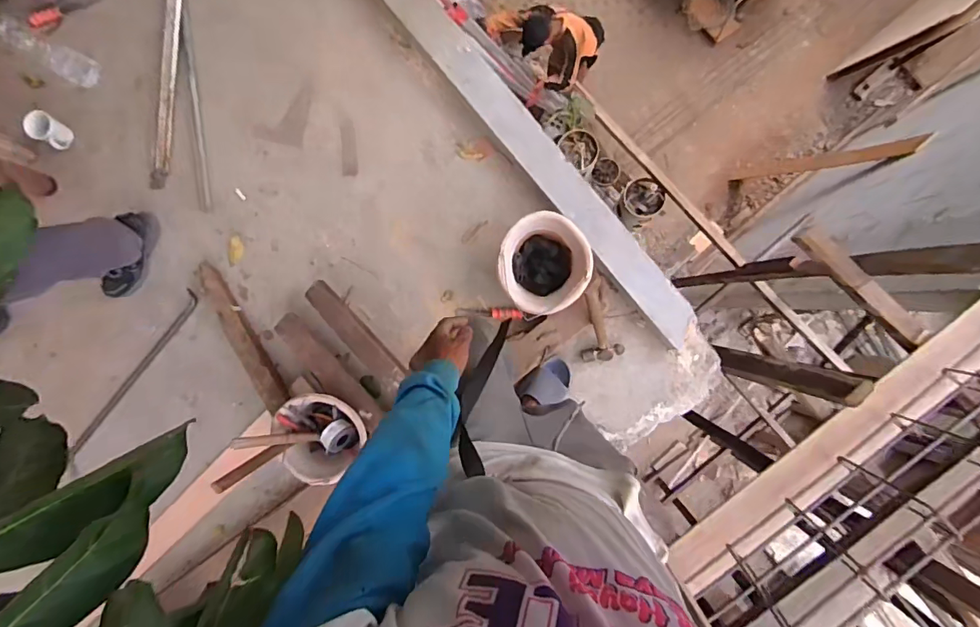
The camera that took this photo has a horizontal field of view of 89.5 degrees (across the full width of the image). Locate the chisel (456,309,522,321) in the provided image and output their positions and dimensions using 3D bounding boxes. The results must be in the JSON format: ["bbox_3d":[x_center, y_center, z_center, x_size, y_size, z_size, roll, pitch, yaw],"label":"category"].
[{"bbox_3d":[-0.003,0.000,1.455,0.198,0.020,0.031,3,93,15],"label":"chisel"}]

